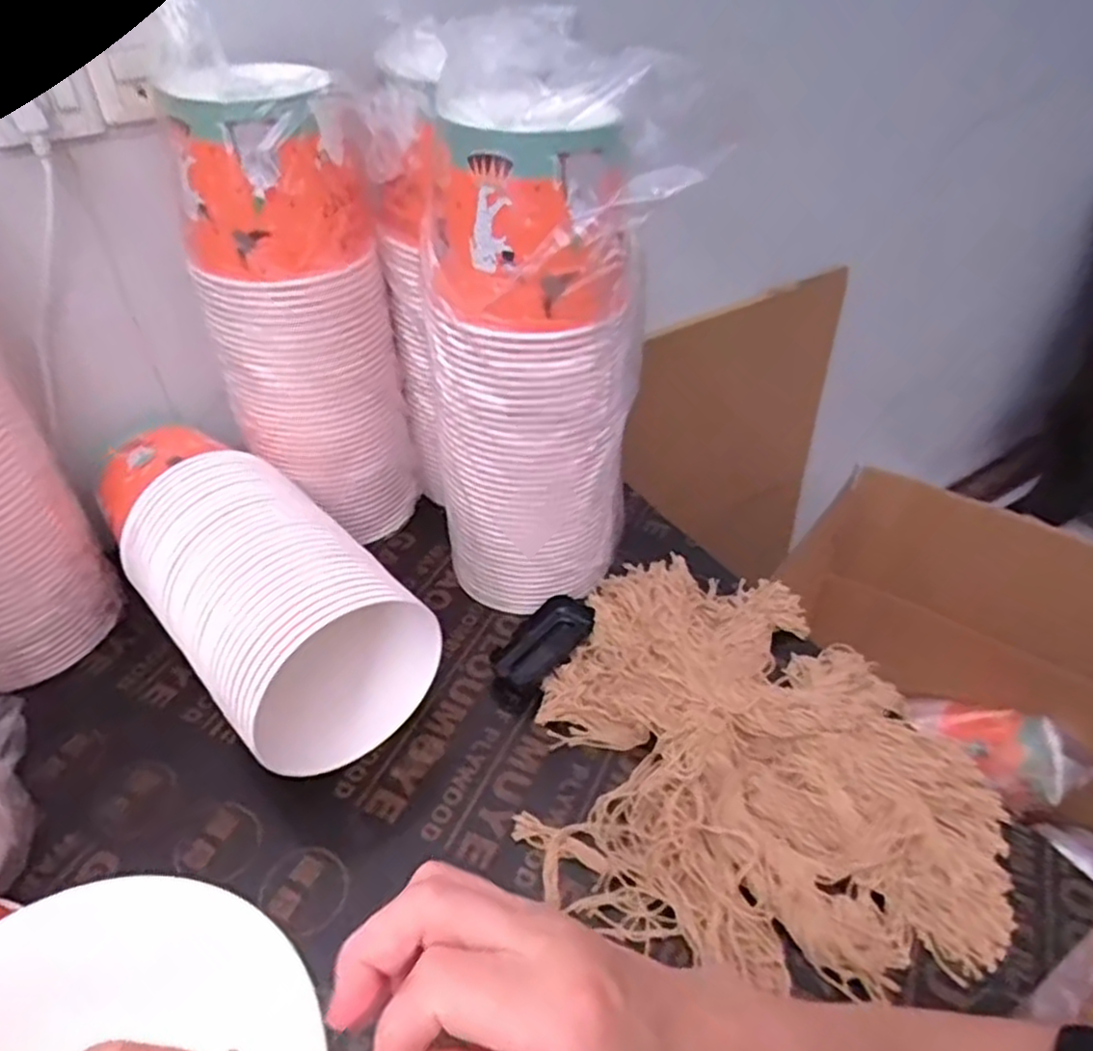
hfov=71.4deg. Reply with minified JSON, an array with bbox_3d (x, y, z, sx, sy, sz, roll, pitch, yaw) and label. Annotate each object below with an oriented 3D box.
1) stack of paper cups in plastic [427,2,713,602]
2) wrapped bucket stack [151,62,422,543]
[{"bbox_3d":[-0.008,-0.138,0.645,0.173,0.420,0.153,-5,42,-5],"label":"stack of paper cups in plastic"},{"bbox_3d":[-0.229,-0.187,0.724,0.163,0.403,0.133,-16,44,-16],"label":"wrapped bucket stack"}]

